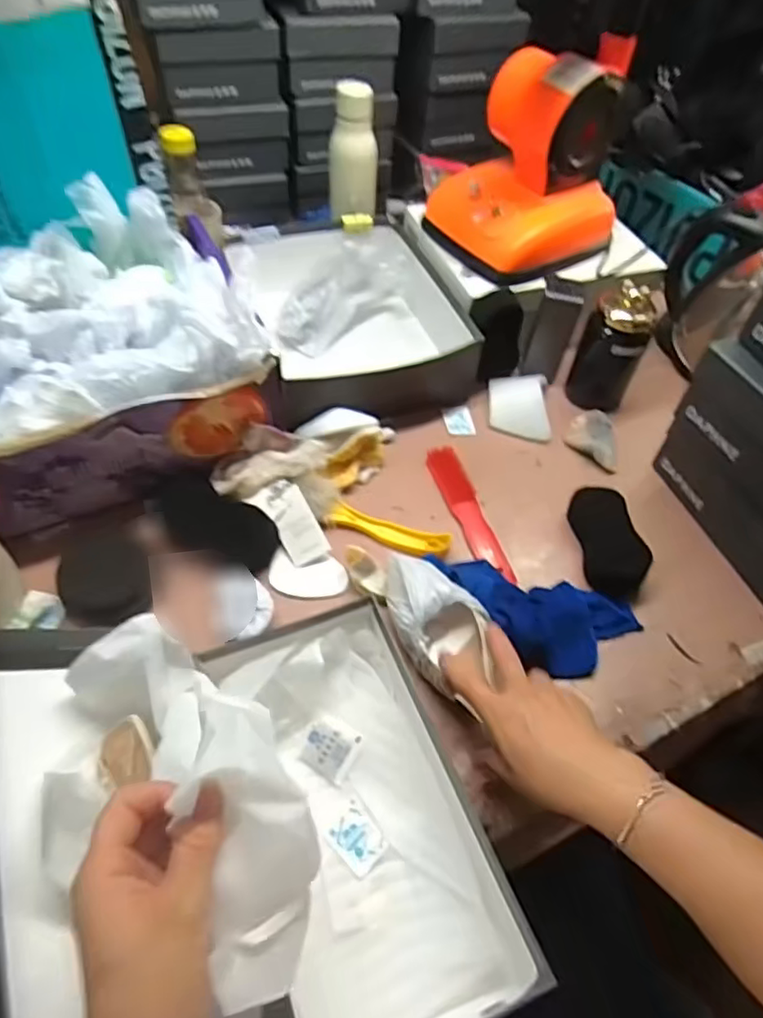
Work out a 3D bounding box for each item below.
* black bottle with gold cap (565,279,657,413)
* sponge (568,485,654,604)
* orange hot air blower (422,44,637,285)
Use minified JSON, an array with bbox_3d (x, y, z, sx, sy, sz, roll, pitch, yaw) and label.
[{"bbox_3d":[0.280,-0.196,0.785,0.071,0.154,0.061,20,54,10],"label":"black bottle with gold cap"},{"bbox_3d":[0.241,0.034,0.682,0.055,0.035,0.128,-2,53,-6],"label":"sponge"},{"bbox_3d":[0.181,-0.419,0.779,0.190,0.189,0.177,-30,61,-25],"label":"orange hot air blower"}]

